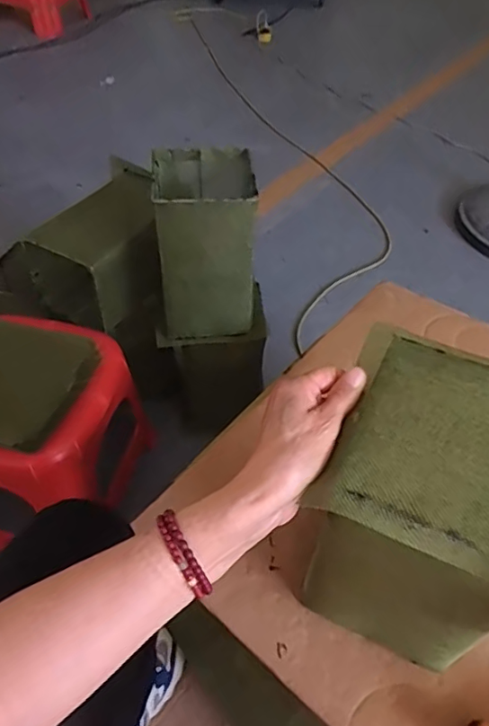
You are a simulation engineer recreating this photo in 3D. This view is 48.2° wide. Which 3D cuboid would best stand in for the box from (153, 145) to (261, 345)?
[{"bbox_3d":[-0.059,-0.181,0.857,0.148,0.245,0.175,3,48,0],"label":"box"}]

